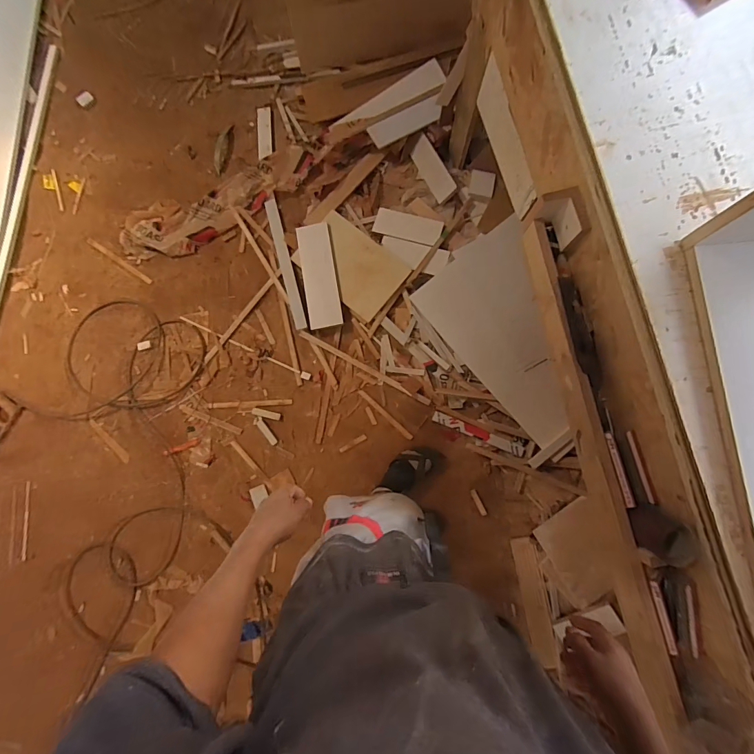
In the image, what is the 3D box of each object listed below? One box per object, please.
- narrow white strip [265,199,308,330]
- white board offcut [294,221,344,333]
[{"bbox_3d":[-0.314,-0.391,1.349,0.041,0.024,0.484,-15,82,-2],"label":"narrow white strip"},{"bbox_3d":[-0.191,-0.341,1.316,0.115,0.027,0.348,-11,84,11],"label":"white board offcut"}]

